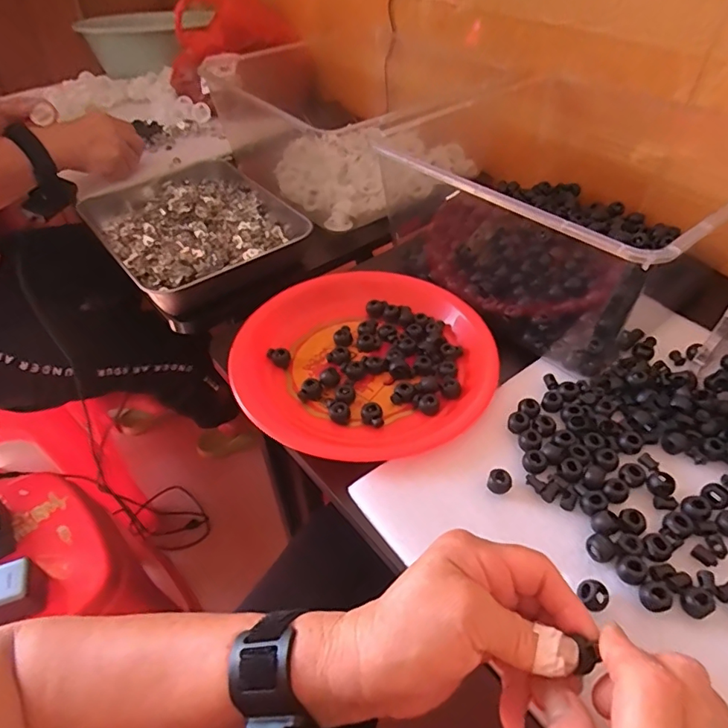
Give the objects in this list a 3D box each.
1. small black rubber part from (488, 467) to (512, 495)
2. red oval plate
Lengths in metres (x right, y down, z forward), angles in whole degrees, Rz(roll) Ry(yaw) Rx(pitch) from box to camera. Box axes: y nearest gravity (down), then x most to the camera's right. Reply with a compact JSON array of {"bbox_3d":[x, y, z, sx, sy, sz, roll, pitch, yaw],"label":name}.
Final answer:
[{"bbox_3d":[0.098,0.083,0.368,0.016,0.010,0.016,10,47,12],"label":"small black rubber part"},{"bbox_3d":[0.003,-0.007,0.463,0.226,0.025,0.224,-31,53,-25],"label":"red oval plate"}]

